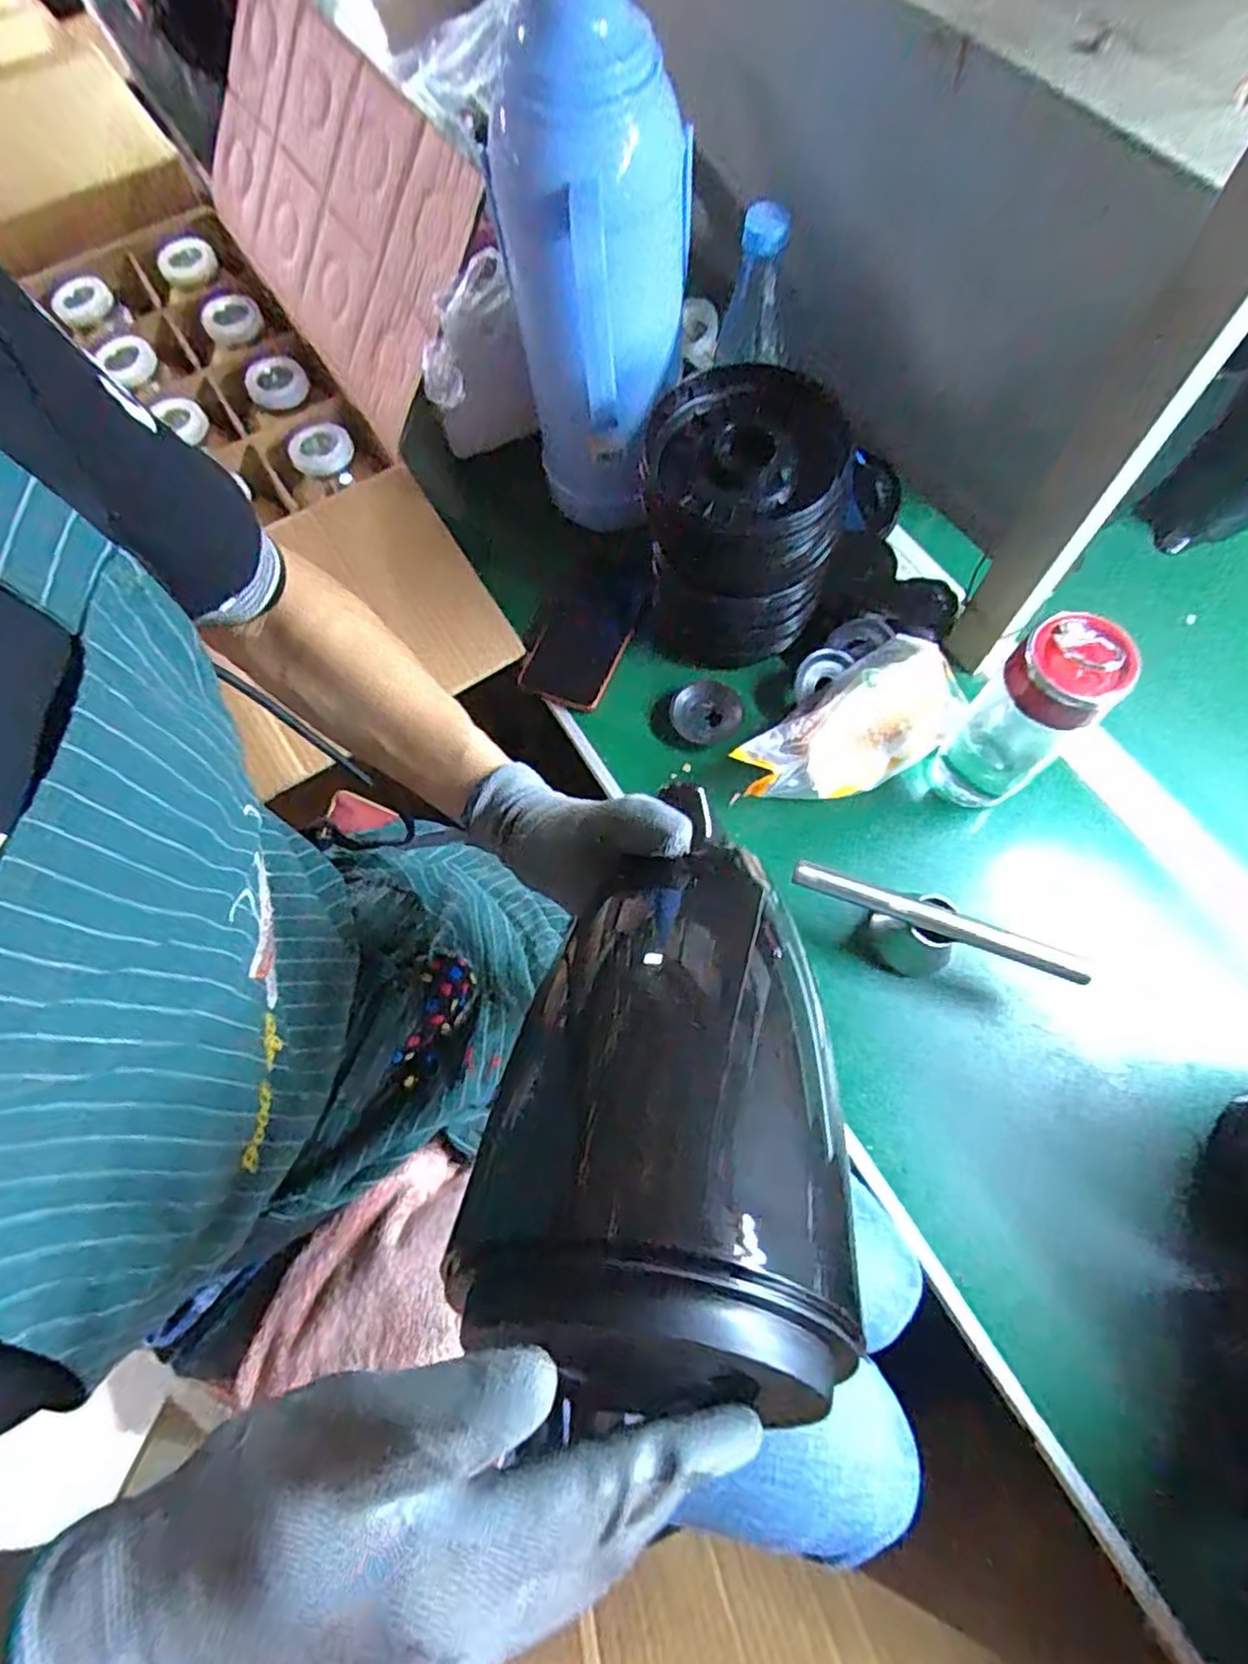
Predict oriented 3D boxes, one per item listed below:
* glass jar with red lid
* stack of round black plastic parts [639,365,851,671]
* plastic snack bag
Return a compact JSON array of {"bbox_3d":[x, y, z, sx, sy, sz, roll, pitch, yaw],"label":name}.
[{"bbox_3d":[0.285,-0.078,0.519,0.068,0.183,0.064,42,75,16],"label":"glass jar with red lid"},{"bbox_3d":[0.087,-0.237,0.566,0.153,0.191,0.121,13,69,7],"label":"stack of round black plastic parts"},{"bbox_3d":[0.186,-0.086,0.574,0.202,0.052,0.089,-32,71,-10],"label":"plastic snack bag"}]

